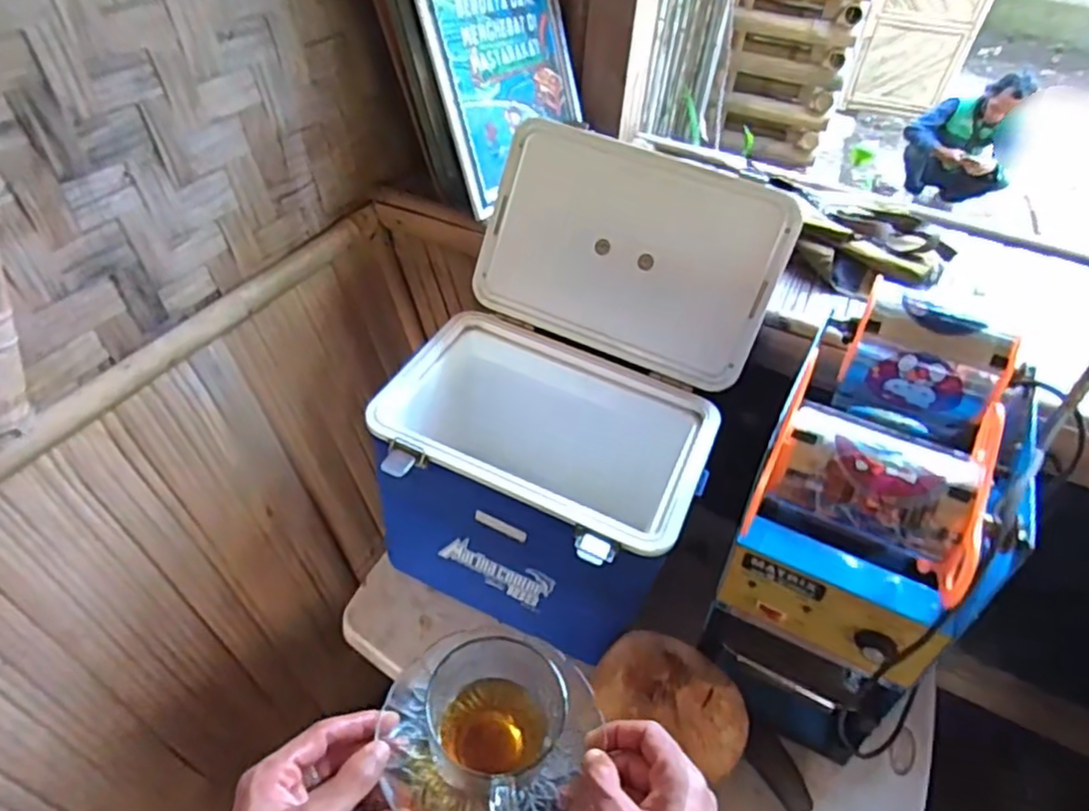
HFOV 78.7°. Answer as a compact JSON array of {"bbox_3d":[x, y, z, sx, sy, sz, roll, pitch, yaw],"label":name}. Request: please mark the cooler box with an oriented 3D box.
[{"bbox_3d":[0.030,-0.009,0.826,0.367,0.448,0.404,21,47,15],"label":"cooler box"}]

